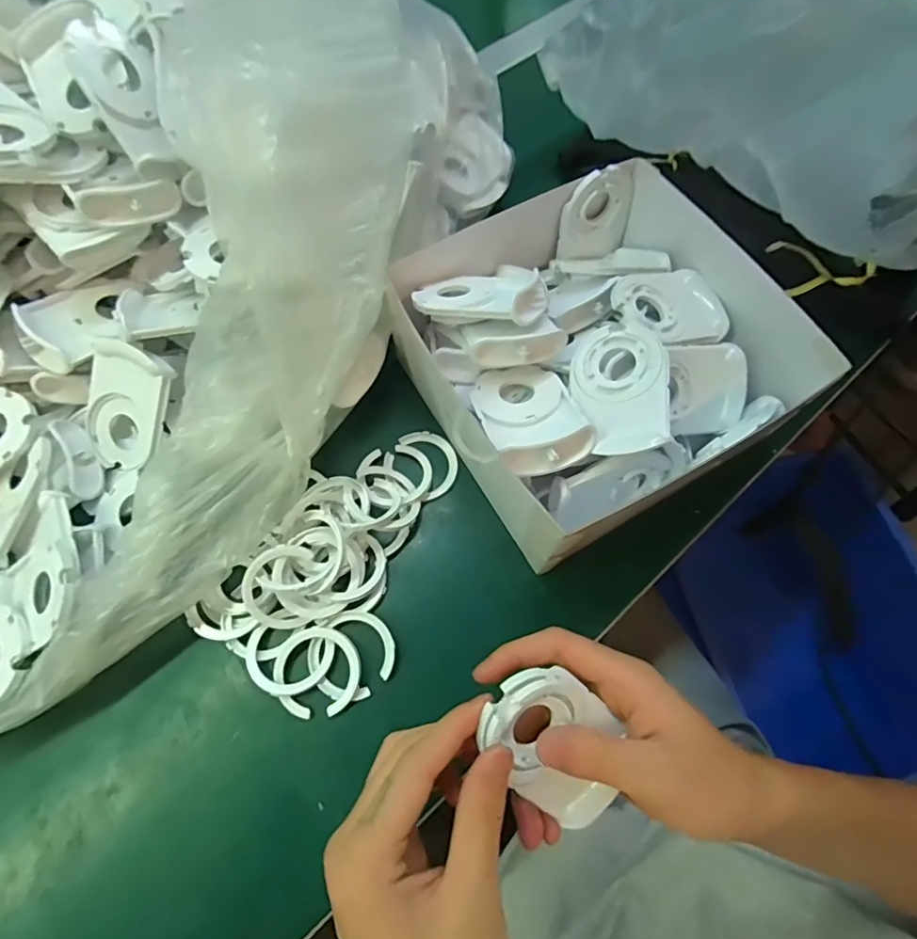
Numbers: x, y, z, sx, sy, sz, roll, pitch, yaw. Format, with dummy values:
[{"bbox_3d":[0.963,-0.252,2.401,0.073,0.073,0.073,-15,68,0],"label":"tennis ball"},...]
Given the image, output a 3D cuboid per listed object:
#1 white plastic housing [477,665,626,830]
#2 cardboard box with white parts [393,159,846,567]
[{"bbox_3d":[0.047,0.128,0.246,0.054,0.009,0.083,-45,110,-7],"label":"white plastic housing"},{"bbox_3d":[0.081,-0.076,0.353,0.214,0.086,0.209,-28,70,-11],"label":"cardboard box with white parts"}]

